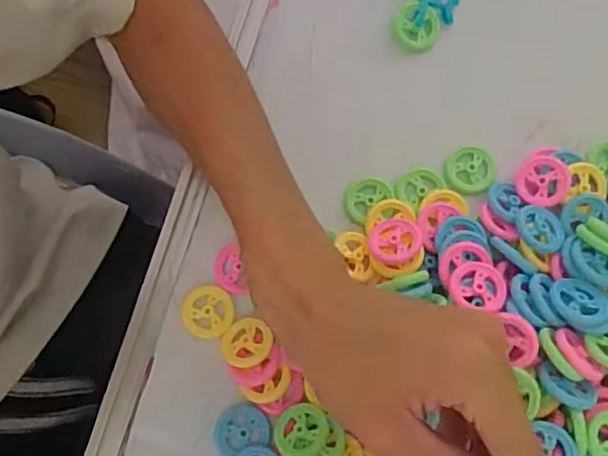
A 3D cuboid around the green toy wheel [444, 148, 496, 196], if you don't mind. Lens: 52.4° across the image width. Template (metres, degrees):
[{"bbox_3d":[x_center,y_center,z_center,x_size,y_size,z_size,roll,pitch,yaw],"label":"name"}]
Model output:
[{"bbox_3d":[0.099,-0.034,0.369,0.031,0.004,0.028,-17,77,-3],"label":"green toy wheel"}]

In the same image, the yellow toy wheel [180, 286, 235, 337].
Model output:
[{"bbox_3d":[-0.056,0.048,0.354,0.029,0.004,0.029,0,76,1],"label":"yellow toy wheel"}]

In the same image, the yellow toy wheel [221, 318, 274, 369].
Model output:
[{"bbox_3d":[-0.032,0.065,0.345,0.027,0.010,0.026,0,76,1],"label":"yellow toy wheel"}]

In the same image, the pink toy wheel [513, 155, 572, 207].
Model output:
[{"bbox_3d":[0.137,-0.027,0.358,0.030,0.006,0.029,-2,87,32],"label":"pink toy wheel"}]

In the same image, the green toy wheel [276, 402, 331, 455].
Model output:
[{"bbox_3d":[0.000,0.108,0.328,0.028,0.004,0.028,-4,60,7],"label":"green toy wheel"}]

